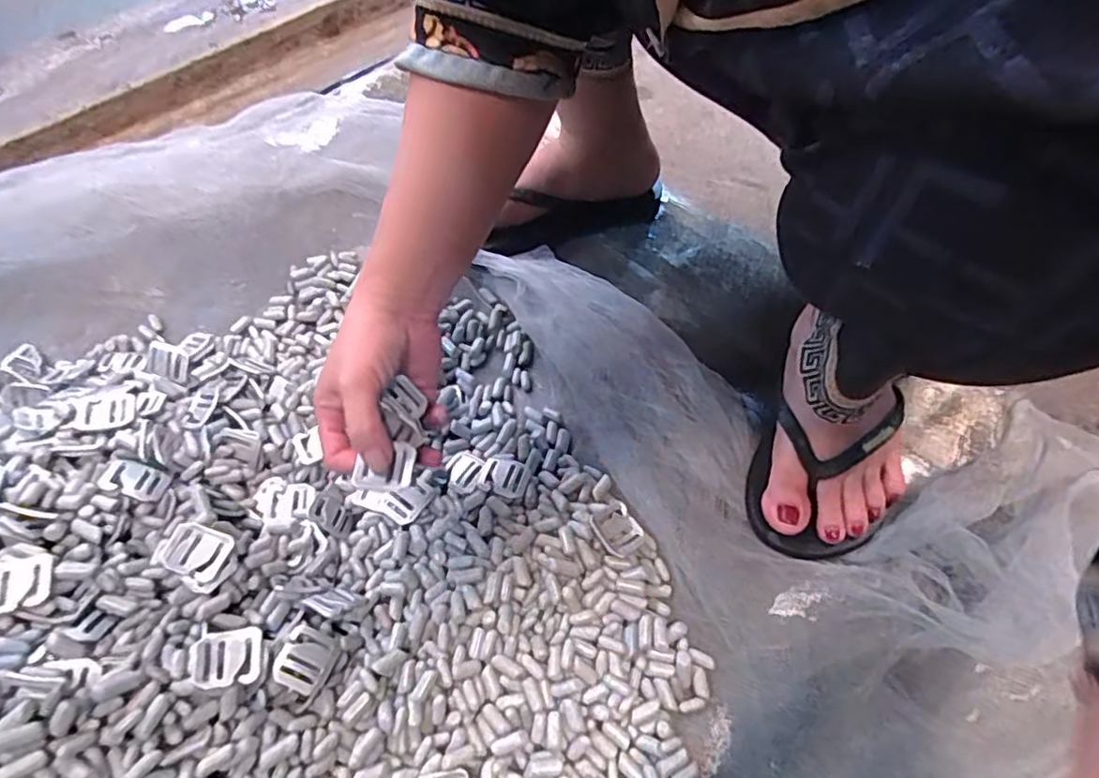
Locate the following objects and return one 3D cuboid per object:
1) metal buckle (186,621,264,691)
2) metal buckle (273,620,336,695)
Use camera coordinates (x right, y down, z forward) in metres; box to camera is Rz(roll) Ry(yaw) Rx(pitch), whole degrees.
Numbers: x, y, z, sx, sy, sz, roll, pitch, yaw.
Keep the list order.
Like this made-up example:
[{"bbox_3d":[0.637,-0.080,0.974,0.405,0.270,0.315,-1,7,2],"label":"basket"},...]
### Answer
[{"bbox_3d":[-0.184,0.152,0.348,0.036,0.005,0.032,9,50,-18],"label":"metal buckle"},{"bbox_3d":[-0.146,0.159,0.366,0.028,0.008,0.038,30,36,-12],"label":"metal buckle"}]

